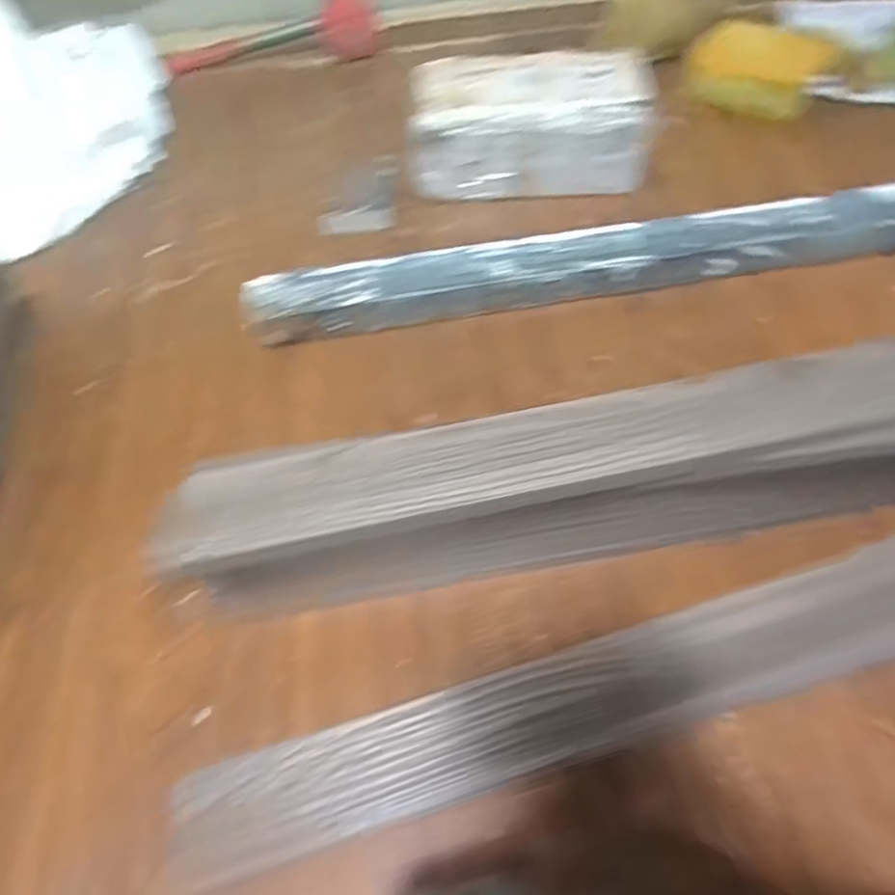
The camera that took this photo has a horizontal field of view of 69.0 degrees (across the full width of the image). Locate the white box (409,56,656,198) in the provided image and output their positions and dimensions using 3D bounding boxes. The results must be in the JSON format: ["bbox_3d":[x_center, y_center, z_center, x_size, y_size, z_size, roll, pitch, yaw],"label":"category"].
[{"bbox_3d":[0.085,-0.332,0.673,0.240,0.111,0.101,4,54,7],"label":"white box"}]

